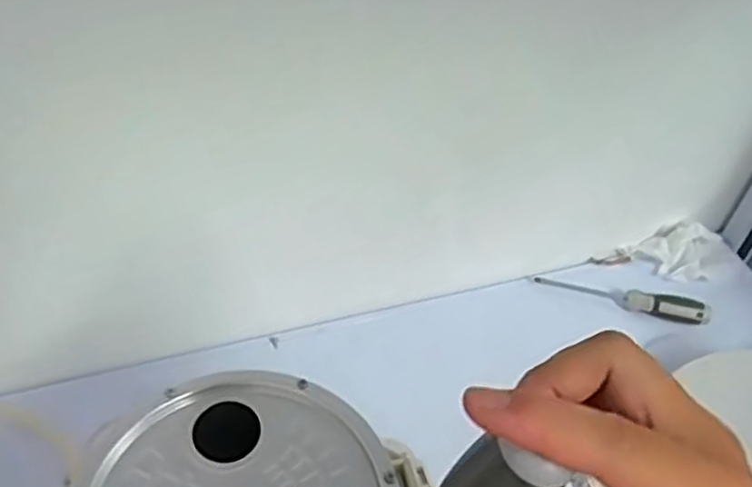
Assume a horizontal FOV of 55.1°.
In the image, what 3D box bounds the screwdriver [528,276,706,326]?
[{"bbox_3d":[0.272,0.059,0.793,0.188,0.026,0.024,12,46,5],"label":"screwdriver"}]

